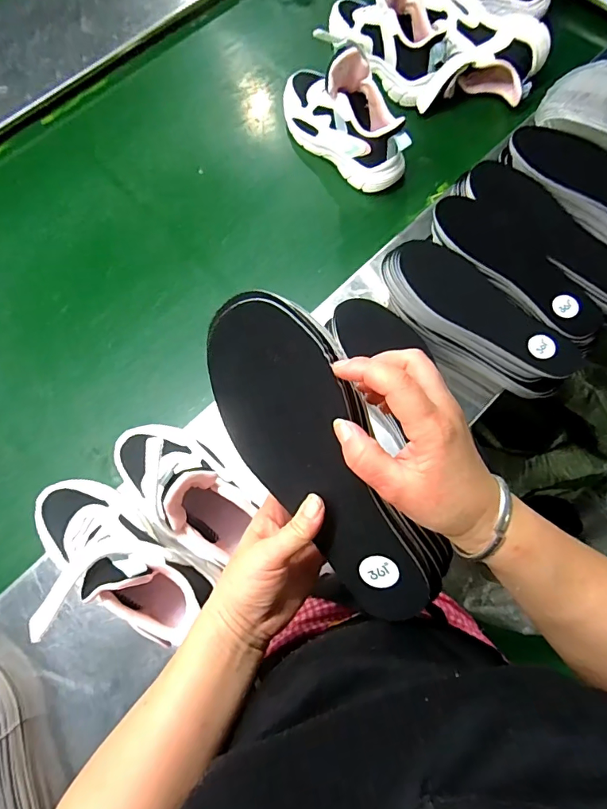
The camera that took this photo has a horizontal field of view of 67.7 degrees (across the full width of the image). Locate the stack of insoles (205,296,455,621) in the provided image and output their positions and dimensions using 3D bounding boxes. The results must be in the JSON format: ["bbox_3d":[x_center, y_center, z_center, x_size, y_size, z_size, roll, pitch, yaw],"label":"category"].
[{"bbox_3d":[0.017,0.044,0.310,0.083,0.040,0.245,-24,105,21],"label":"stack of insoles"}]

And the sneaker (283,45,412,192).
[{"bbox_3d":[0.052,-0.407,0.640,0.074,0.139,0.224,-41,76,-11],"label":"sneaker"}]

